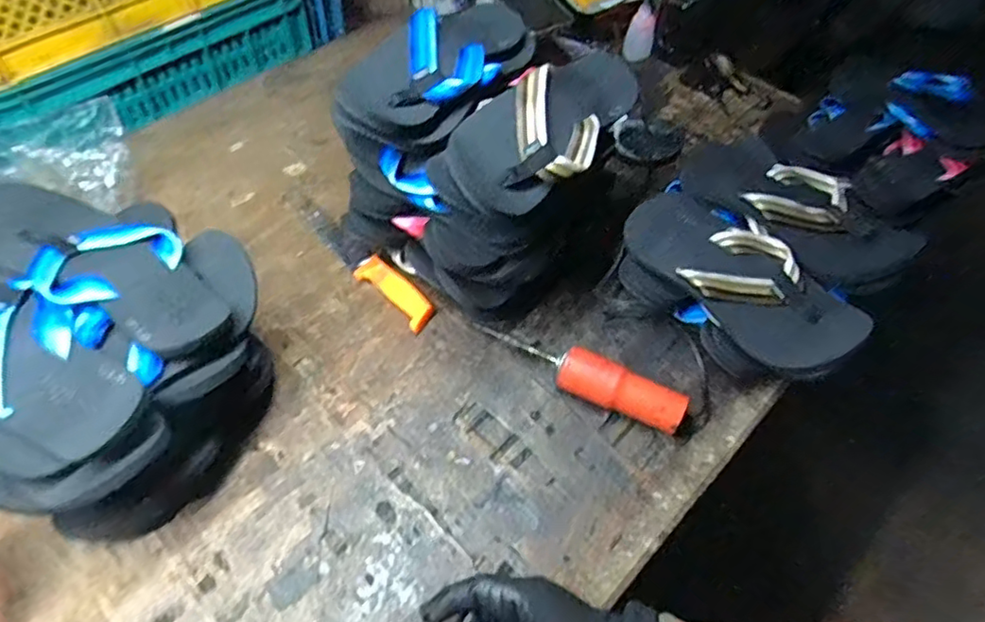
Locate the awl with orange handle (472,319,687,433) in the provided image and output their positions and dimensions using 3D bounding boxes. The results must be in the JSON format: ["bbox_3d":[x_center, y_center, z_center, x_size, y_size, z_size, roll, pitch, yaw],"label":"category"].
[{"bbox_3d":[0.083,0.063,0.608,0.216,0.045,0.034,24,58,14],"label":"awl with orange handle"}]

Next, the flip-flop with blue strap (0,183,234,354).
[{"bbox_3d":[-0.334,-0.042,0.520,0.229,0.046,0.107,28,57,17],"label":"flip-flop with blue strap"}]

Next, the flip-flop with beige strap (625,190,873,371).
[{"bbox_3d":[0.241,-0.037,0.595,0.121,0.040,0.240,-32,60,-23],"label":"flip-flop with beige strap"}]

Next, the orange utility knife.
[{"bbox_3d":[-0.165,-0.071,0.716,0.035,0.021,0.273,-38,64,-24],"label":"orange utility knife"}]

